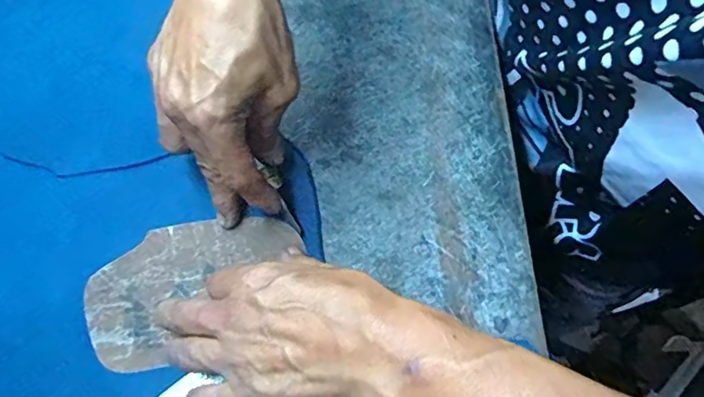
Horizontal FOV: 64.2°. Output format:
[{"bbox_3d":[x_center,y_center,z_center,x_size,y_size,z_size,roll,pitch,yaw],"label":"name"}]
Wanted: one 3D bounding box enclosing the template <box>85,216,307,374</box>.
[{"bbox_3d":[-0.106,0.048,0.363,0.137,0.004,0.072,-34,74,-13],"label":"template"}]

